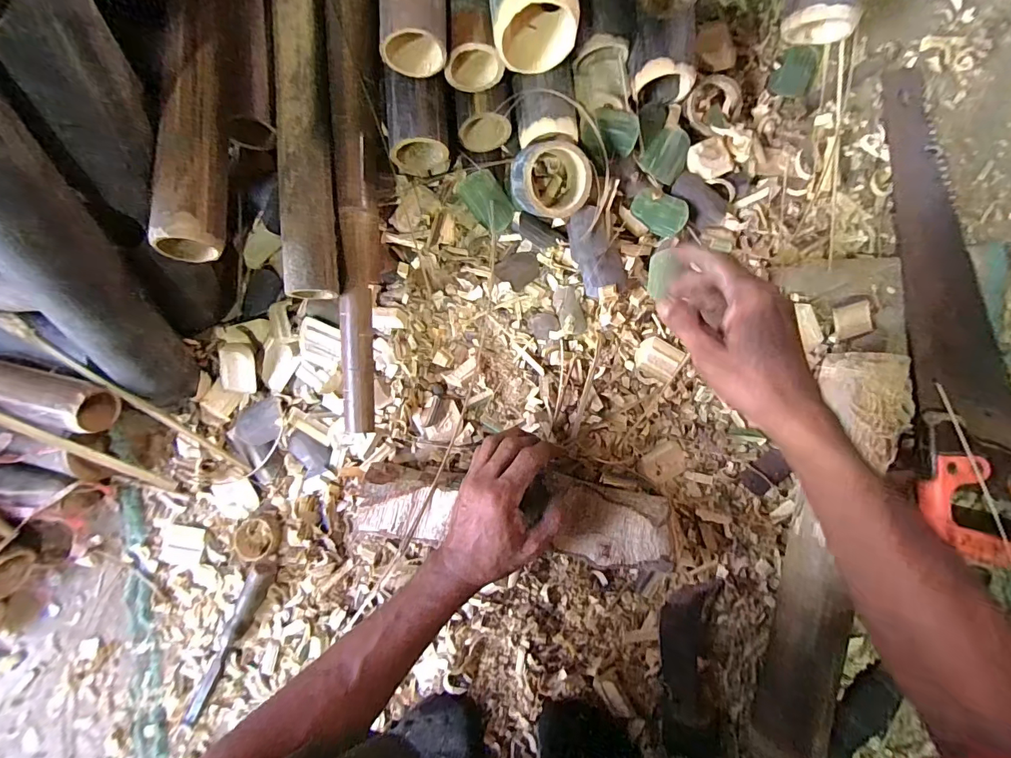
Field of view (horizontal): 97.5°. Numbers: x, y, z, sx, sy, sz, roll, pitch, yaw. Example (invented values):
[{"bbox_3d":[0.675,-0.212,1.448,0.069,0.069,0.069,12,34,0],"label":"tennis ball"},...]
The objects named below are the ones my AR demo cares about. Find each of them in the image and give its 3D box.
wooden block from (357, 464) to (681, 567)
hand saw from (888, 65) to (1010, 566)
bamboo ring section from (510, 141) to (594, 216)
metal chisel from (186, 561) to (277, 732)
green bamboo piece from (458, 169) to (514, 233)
[{"bbox_3d":[0.007,0.140,0.461,0.318,0.038,0.079,5,91,6],"label":"wooden block"},{"bbox_3d":[0.473,-0.071,0.448,0.127,0.038,0.511,-1,91,5],"label":"hand saw"},{"bbox_3d":[0.045,-0.211,0.472,0.077,0.055,0.077,-7,116,-15],"label":"bamboo ring section"},{"bbox_3d":[-0.327,0.312,0.516,0.022,0.025,0.228,31,93,4],"label":"metal chisel"},{"bbox_3d":[-0.019,-0.196,0.491,0.041,0.026,0.066,-21,108,38],"label":"green bamboo piece"}]

